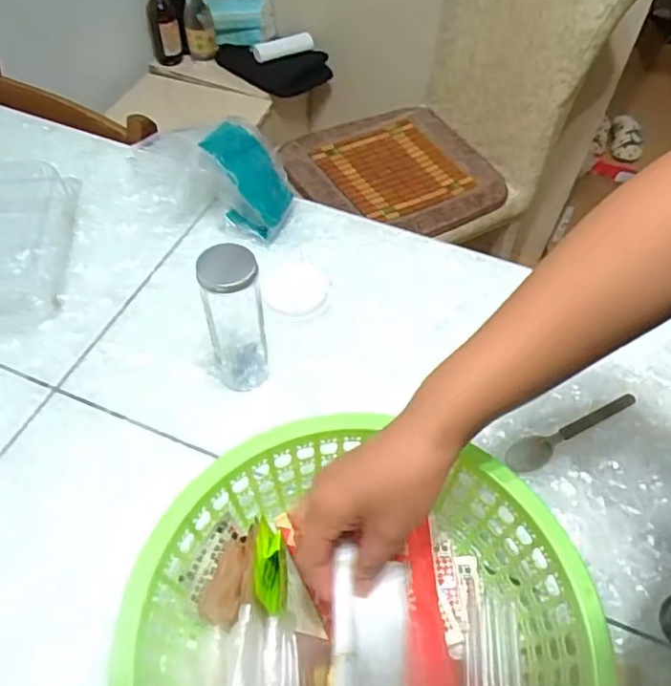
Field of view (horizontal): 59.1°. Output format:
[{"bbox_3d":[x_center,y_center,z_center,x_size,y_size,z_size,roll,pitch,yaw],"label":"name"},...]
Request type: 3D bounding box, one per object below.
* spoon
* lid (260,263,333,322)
[{"bbox_3d":[0.248,0.092,0.610,0.164,0.008,0.031,-19,58,-15],"label":"spoon"},{"bbox_3d":[-0.046,-0.062,0.696,0.079,0.005,0.081,1,55,-2],"label":"lid"}]

